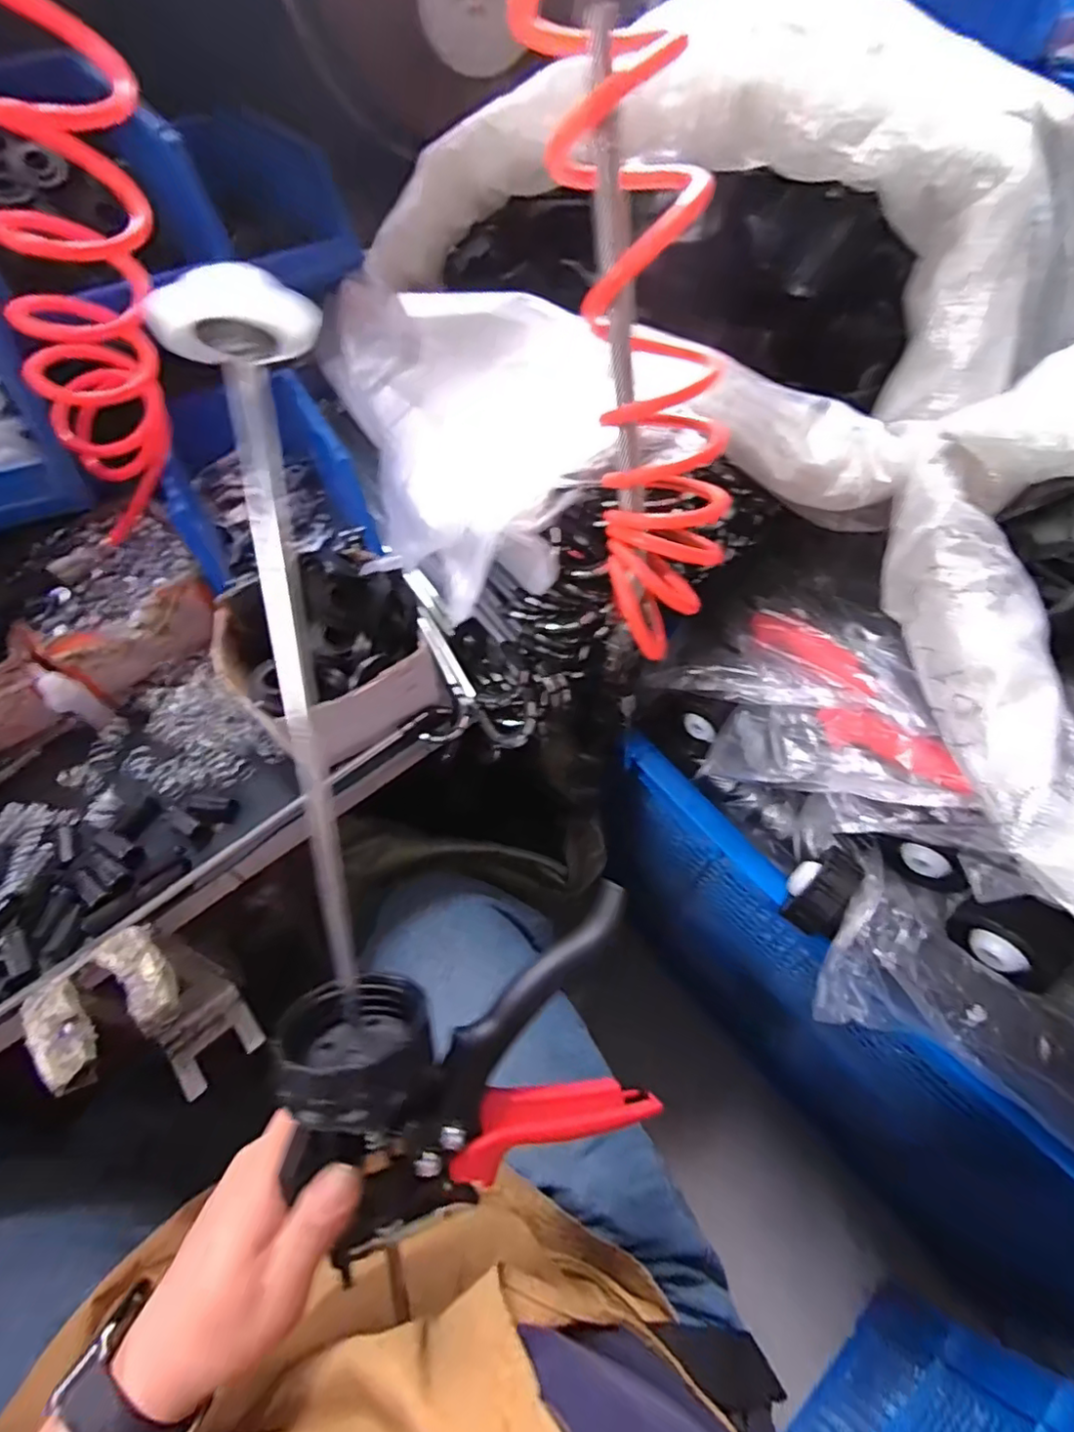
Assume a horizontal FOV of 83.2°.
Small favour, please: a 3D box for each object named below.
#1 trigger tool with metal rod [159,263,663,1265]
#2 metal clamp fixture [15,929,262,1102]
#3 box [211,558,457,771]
[{"bbox_3d":[-0.050,0.046,0.269,0.166,0.076,0.431,-13,102,-8],"label":"trigger tool with metal rod"},{"bbox_3d":[-0.267,0.216,0.434,0.075,0.161,0.068,-35,63,-21],"label":"metal clamp fixture"},{"bbox_3d":[-0.168,-0.053,0.479,0.145,0.070,0.158,-39,64,-22],"label":"box"}]

